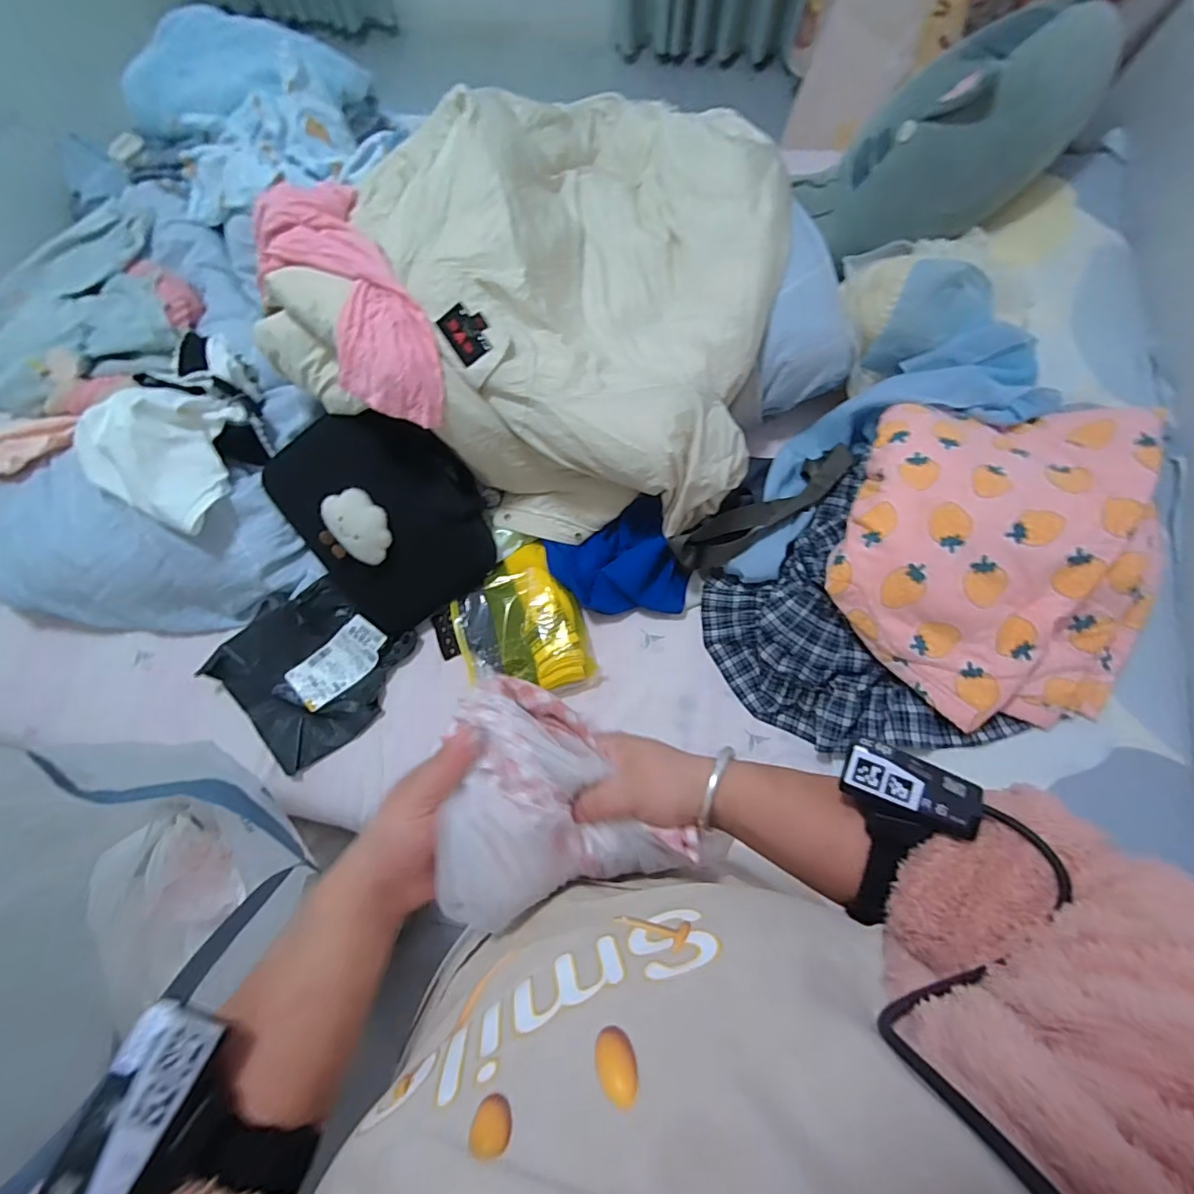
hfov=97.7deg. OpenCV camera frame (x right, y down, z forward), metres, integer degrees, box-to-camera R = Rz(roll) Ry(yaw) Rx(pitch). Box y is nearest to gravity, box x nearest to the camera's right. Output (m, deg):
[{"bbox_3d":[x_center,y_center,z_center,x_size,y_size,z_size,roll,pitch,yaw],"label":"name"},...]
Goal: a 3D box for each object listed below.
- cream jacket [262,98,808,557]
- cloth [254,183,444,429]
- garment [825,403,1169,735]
[{"bbox_3d":[-0.020,-0.452,0.776,0.593,0.302,0.628,23,73,9],"label":"cream jacket"},{"bbox_3d":[-0.315,-0.377,0.671,0.143,0.091,0.347,-29,73,-8],"label":"cloth"},{"bbox_3d":[0.507,-0.070,0.654,0.343,0.131,0.422,22,73,8],"label":"garment"}]

